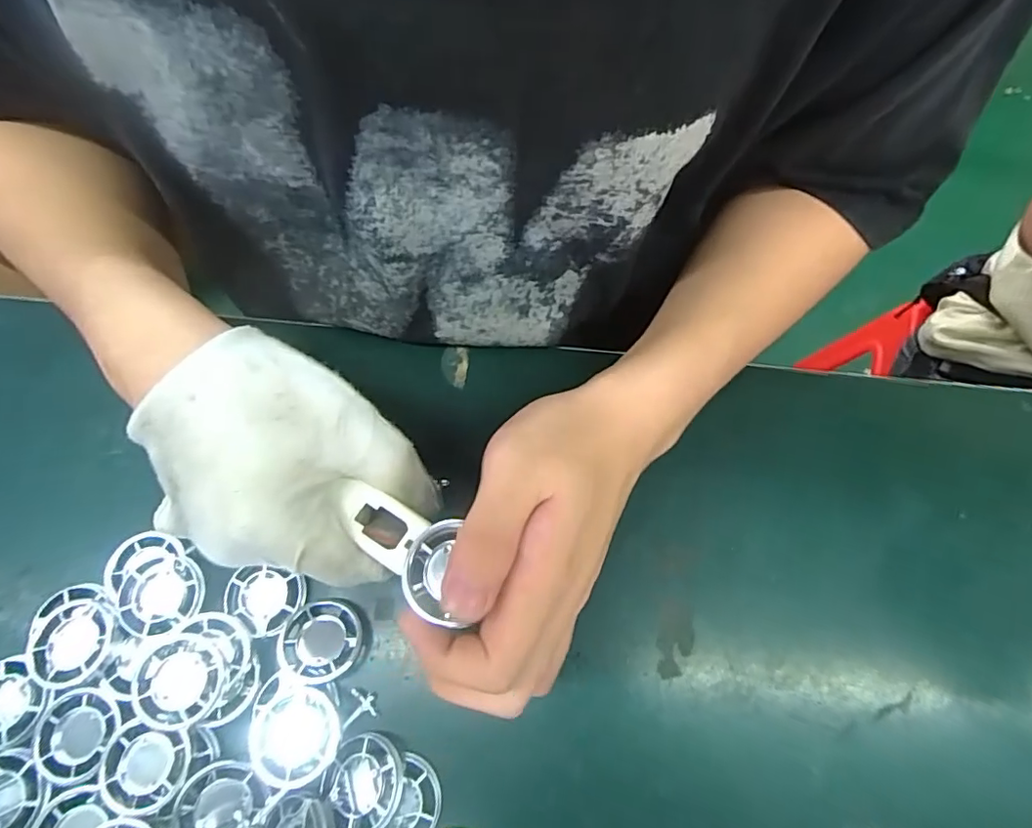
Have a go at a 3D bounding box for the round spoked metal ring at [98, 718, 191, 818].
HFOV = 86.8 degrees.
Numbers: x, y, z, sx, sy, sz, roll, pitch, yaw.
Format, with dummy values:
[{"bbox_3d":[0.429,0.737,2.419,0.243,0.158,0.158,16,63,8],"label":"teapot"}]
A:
[{"bbox_3d":[-0.165,0.158,0.243,0.037,0.009,0.034,0,70,-1],"label":"round spoked metal ring"}]

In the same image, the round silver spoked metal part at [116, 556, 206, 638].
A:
[{"bbox_3d":[-0.173,0.088,0.264,0.040,0.004,0.036,-3,70,-2],"label":"round silver spoked metal part"}]

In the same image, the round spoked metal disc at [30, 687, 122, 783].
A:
[{"bbox_3d":[-0.200,0.146,0.249,0.040,0.011,0.037,0,70,-1],"label":"round spoked metal disc"}]

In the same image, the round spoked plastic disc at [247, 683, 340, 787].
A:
[{"bbox_3d":[-0.099,0.146,0.248,0.038,0.013,0.039,0,70,-1],"label":"round spoked plastic disc"}]

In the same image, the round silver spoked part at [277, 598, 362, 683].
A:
[{"bbox_3d":[-0.095,0.112,0.269,0.038,0.014,0.036,0,70,-1],"label":"round silver spoked part"}]

